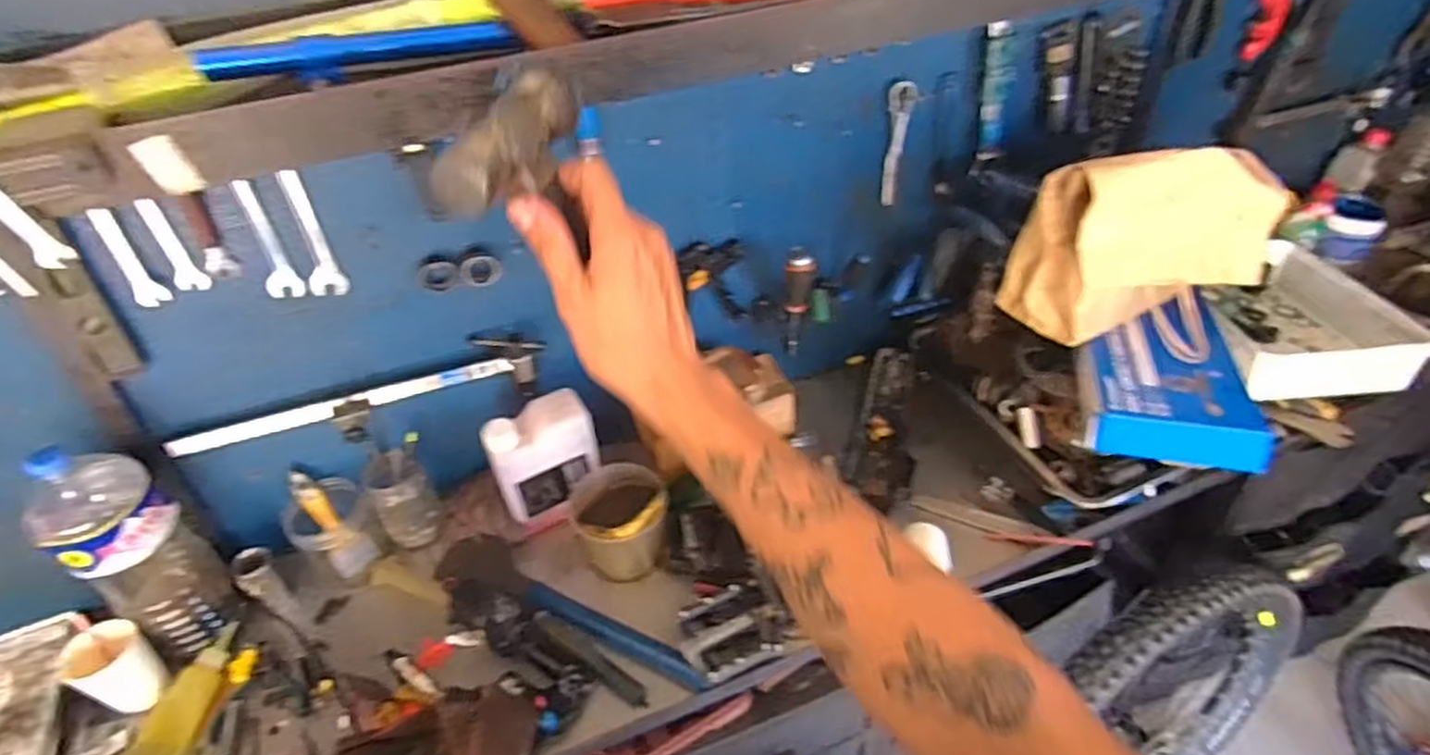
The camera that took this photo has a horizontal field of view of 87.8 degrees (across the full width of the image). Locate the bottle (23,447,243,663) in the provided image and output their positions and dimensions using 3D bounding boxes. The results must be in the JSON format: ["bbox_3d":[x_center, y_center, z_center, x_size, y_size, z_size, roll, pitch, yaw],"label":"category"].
[{"bbox_3d":[-0.625,0.197,0.810,0.090,0.289,0.112,24,48,29],"label":"bottle"}]

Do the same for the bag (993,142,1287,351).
[{"bbox_3d":[0.528,-0.170,0.896,0.303,0.207,0.105,-11,41,-7],"label":"bag"}]

